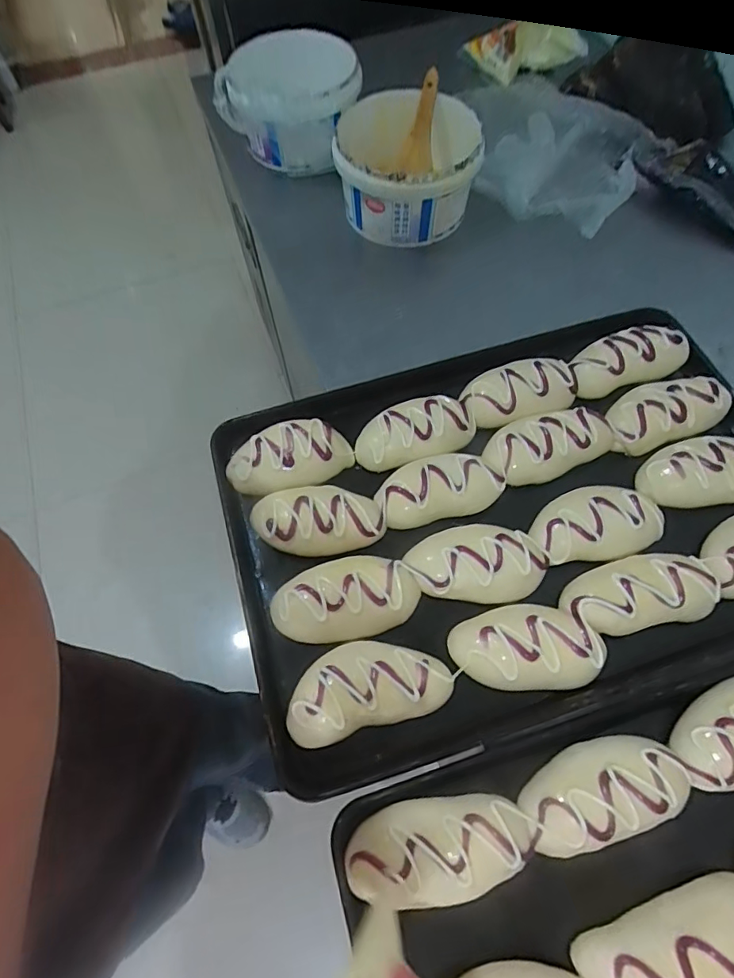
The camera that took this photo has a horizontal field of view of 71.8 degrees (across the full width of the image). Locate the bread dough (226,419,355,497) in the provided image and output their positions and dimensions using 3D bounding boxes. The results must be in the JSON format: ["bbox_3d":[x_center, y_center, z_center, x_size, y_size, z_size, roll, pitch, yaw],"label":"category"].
[{"bbox_3d":[-0.088,-0.042,0.573,0.144,0.039,0.081,-14,64,-5],"label":"bread dough"}]

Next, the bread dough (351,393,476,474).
[{"bbox_3d":[0.055,-0.069,0.586,0.143,0.043,0.077,-17,63,4],"label":"bread dough"}]

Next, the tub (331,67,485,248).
[{"bbox_3d":[0.058,-0.479,0.766,0.213,0.127,0.209,4,64,4],"label":"tub"}]

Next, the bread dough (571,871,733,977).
[{"bbox_3d":[0.237,0.347,0.376,0.146,0.036,0.064,-20,65,-8],"label":"bread dough"}]

